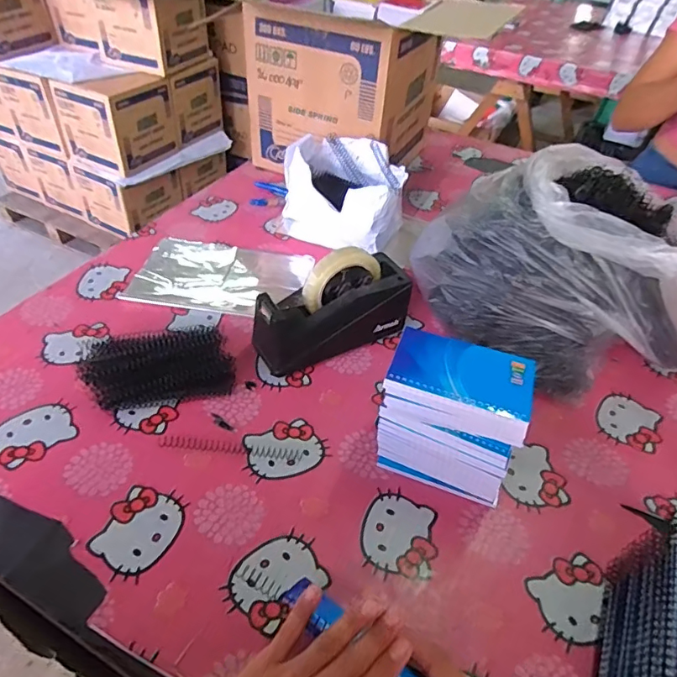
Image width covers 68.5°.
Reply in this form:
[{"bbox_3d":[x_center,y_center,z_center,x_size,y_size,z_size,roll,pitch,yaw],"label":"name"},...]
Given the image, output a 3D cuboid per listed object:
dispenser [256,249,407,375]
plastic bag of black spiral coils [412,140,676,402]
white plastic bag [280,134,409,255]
[{"bbox_3d":[-0.007,-0.039,0.638,0.203,0.129,0.070,-20,49,-24],"label":"dispenser"},{"bbox_3d":[0.280,-0.101,0.630,0.267,0.204,0.313,-19,48,-23],"label":"plastic bag of black spiral coils"},{"bbox_3d":[0.010,-0.243,0.840,0.200,0.128,0.156,23,47,18],"label":"white plastic bag"}]

